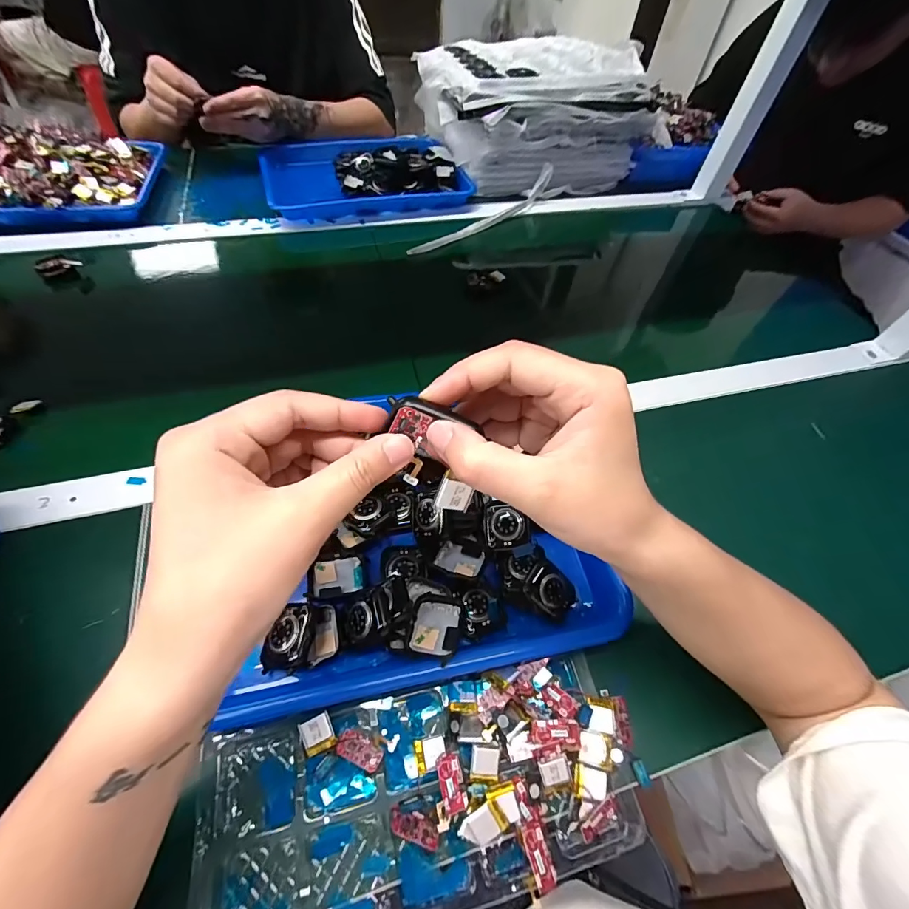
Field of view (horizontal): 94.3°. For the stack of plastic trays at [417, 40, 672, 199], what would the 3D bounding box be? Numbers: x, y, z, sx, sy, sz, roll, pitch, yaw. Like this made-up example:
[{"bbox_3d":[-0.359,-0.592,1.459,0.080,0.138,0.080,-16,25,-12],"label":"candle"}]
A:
[{"bbox_3d":[0.144,-0.600,0.736,0.355,0.152,0.285,-17,58,-16],"label":"stack of plastic trays"}]

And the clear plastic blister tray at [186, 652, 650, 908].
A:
[{"bbox_3d":[-0.019,0.212,0.261,0.258,0.030,0.114,-8,56,-10],"label":"clear plastic blister tray"}]

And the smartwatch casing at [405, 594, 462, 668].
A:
[{"bbox_3d":[-0.013,0.118,0.290,0.034,0.009,0.044,-2,43,12],"label":"smartwatch casing"}]

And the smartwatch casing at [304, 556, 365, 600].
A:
[{"bbox_3d":[-0.089,0.093,0.319,0.039,0.012,0.031,-3,55,-7],"label":"smartwatch casing"}]

